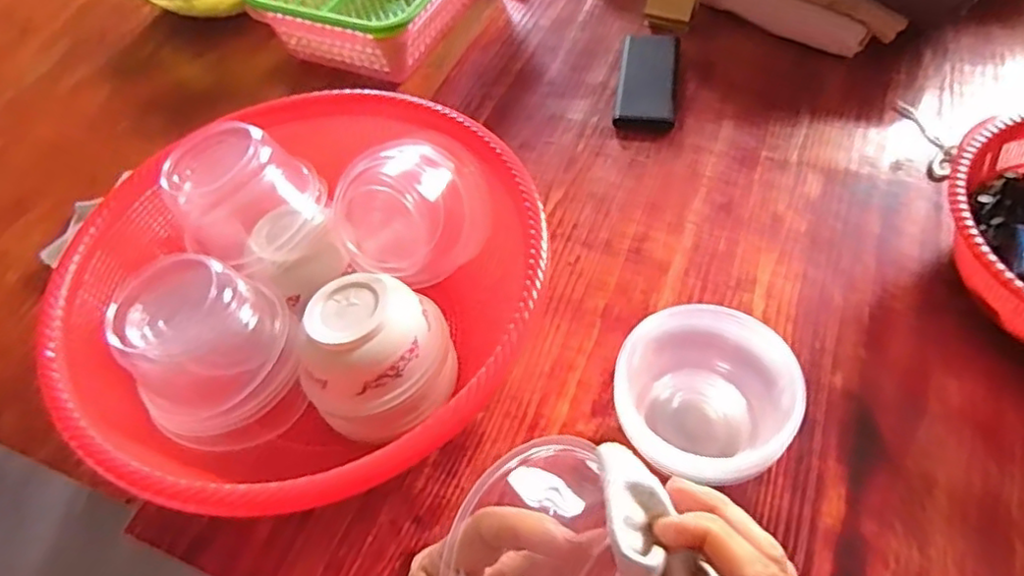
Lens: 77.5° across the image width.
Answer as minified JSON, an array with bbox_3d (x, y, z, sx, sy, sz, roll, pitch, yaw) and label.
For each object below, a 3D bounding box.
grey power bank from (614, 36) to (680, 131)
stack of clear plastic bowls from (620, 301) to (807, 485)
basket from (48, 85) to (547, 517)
[{"bbox_3d":[0.150,-0.229,0.702,0.062,0.017,0.156,7,55,10],"label":"grey power bank"},{"bbox_3d":[0.126,0.082,0.439,0.107,0.088,0.112,7,55,10],"label":"stack of clear plastic bowls"},{"bbox_3d":[-0.148,0.013,0.489,0.337,0.131,0.331,4,55,8],"label":"basket"}]

